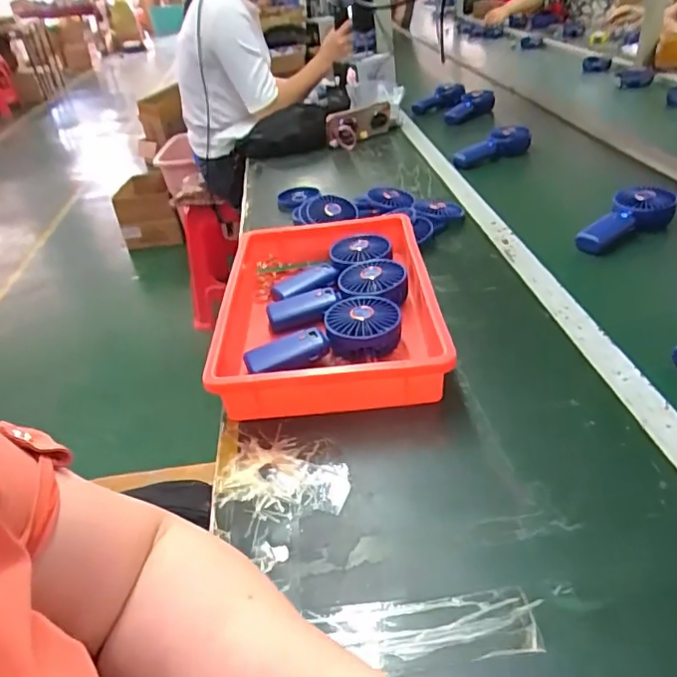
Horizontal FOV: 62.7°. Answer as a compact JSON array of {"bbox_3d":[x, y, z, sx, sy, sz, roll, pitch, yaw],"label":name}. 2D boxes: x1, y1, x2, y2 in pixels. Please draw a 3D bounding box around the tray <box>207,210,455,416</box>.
[{"bbox_3d":[-0.016,-0.045,0.690,0.246,0.068,0.380,-5,35,1],"label":"tray"}]

